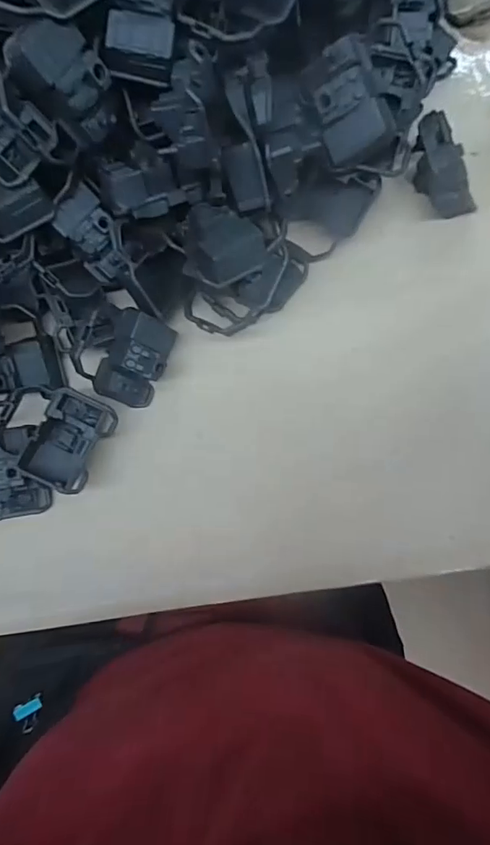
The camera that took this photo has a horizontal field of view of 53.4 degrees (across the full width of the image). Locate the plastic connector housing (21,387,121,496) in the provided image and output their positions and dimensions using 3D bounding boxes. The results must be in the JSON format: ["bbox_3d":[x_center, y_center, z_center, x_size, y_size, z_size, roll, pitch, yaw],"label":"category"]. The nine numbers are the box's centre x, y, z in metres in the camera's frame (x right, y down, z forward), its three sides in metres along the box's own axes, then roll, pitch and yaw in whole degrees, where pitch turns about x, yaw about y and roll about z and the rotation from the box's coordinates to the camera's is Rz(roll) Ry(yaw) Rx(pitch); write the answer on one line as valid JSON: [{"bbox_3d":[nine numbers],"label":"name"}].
[{"bbox_3d":[-0.129,0.014,0.364,0.049,0.028,0.069,23,88,3],"label":"plastic connector housing"}]

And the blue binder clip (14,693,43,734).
[{"bbox_3d":[-0.162,0.220,0.368,0.021,0.013,0.021,-21,72,-27],"label":"blue binder clip"}]

